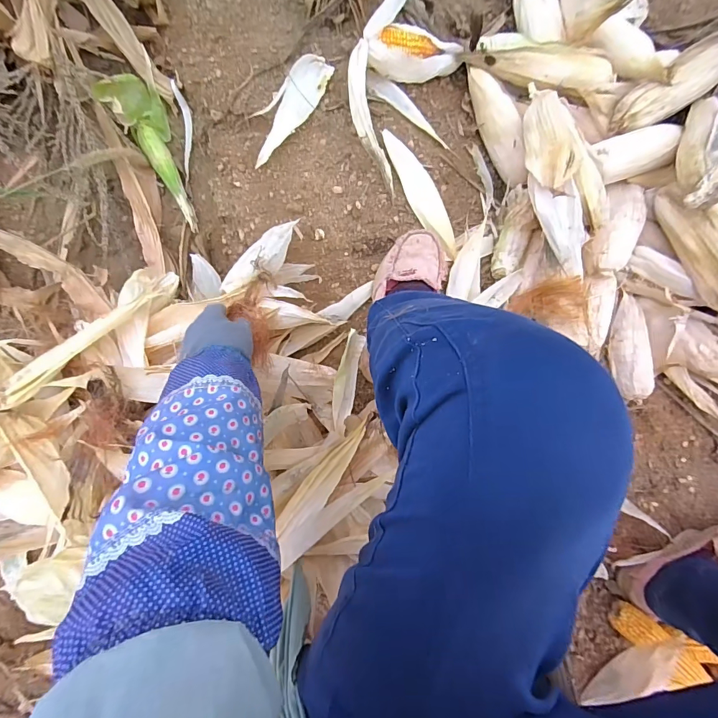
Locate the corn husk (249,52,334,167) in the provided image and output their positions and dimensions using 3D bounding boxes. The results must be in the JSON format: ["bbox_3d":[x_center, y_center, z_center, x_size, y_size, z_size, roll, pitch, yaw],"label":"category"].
[{"bbox_3d":[-0.115,-0.392,0.615,0.065,0.026,0.180,42,91,2],"label":"corn husk"}]

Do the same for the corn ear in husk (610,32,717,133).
[{"bbox_3d":[0.495,-0.422,0.592,0.241,0.051,0.069,-37,88,1],"label":"corn ear in husk"}]

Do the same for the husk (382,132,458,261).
[{"bbox_3d":[0.100,-0.259,0.617,0.046,0.020,0.208,-29,88,2],"label":"husk"}]

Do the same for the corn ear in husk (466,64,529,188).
[{"bbox_3d":[0.227,-0.373,0.630,0.054,0.049,0.190,-25,89,2],"label":"corn ear in husk"}]

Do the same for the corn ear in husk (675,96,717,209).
[{"bbox_3d":[0.482,-0.290,0.544,0.063,0.051,0.204,19,70,1],"label":"corn ear in husk"}]

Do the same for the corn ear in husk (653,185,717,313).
[{"bbox_3d":[0.501,-0.148,0.554,0.086,0.055,0.236,-25,76,-1],"label":"corn ear in husk"}]

